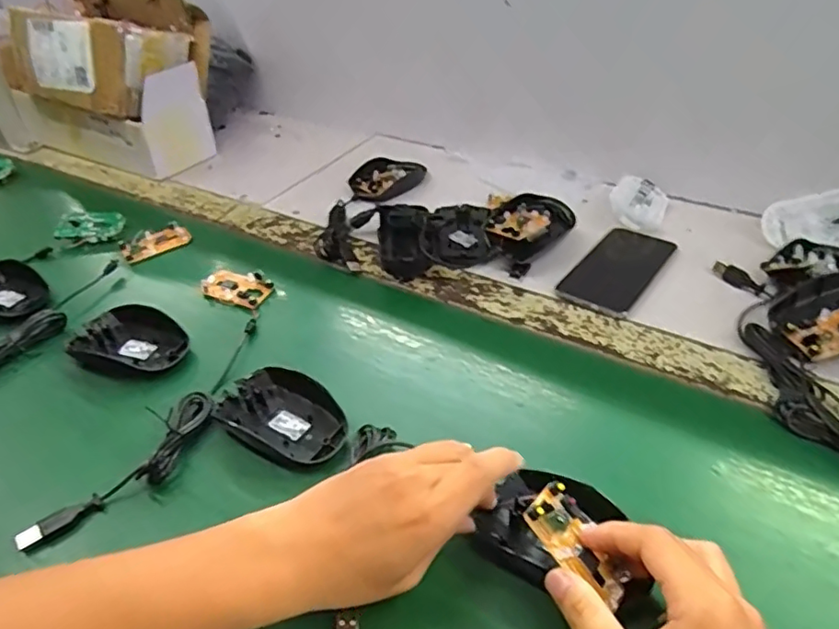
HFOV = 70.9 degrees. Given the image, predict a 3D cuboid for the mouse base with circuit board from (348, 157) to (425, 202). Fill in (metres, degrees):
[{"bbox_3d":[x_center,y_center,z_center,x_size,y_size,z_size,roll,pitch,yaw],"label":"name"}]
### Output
[{"bbox_3d":[-0.039,-0.163,0.702,0.100,0.021,0.061,-33,48,-32],"label":"mouse base with circuit board"}]

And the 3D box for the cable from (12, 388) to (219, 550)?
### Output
[{"bbox_3d":[-0.193,0.101,0.390,0.038,0.027,0.141,24,48,29],"label":"cable"}]

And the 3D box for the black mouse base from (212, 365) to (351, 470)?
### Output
[{"bbox_3d":[-0.098,0.074,0.427,0.099,0.015,0.064,26,49,30],"label":"black mouse base"}]

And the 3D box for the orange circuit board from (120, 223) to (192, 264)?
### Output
[{"bbox_3d":[-0.275,-0.075,0.615,0.066,0.013,0.033,-25,45,-23],"label":"orange circuit board"}]

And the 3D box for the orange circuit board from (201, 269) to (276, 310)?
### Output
[{"bbox_3d":[-0.171,-0.026,0.549,0.066,0.015,0.033,14,44,20],"label":"orange circuit board"}]

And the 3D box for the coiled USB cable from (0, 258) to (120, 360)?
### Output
[{"bbox_3d":[-0.340,0.020,0.505,0.048,0.020,0.210,5,41,10],"label":"coiled USB cable"}]

